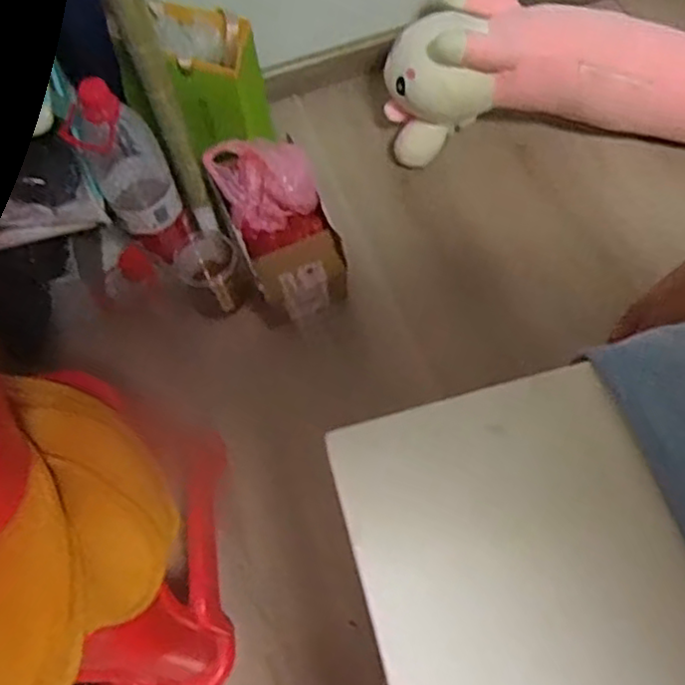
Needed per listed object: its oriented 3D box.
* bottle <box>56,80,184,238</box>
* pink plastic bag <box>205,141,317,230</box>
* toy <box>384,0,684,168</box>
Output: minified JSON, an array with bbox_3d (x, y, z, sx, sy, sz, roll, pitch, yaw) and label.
[{"bbox_3d":[-0.260,-0.217,0.810,0.090,0.191,0.072,-23,63,-8],"label":"bottle"},{"bbox_3d":[-0.104,-0.205,0.894,0.132,0.087,0.099,-12,62,-2],"label":"pink plastic bag"},{"bbox_3d":[0.423,-0.396,1.021,0.700,0.197,0.177,1,63,5],"label":"toy"}]

